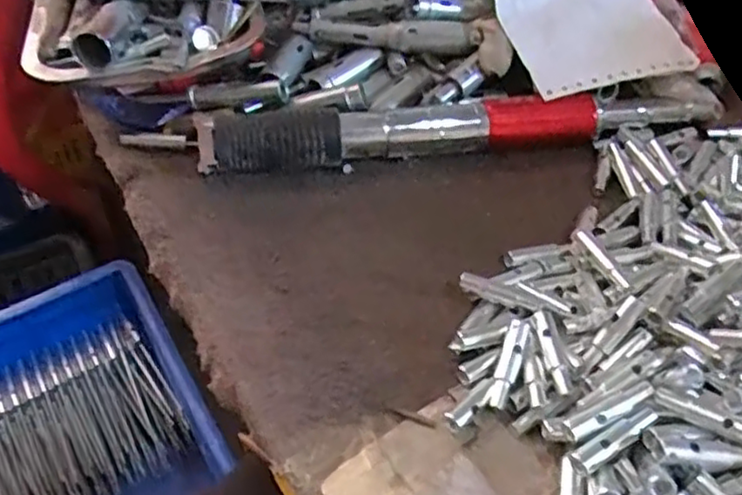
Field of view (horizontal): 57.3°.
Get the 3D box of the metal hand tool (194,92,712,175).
[{"bbox_3d":[0.059,-0.088,0.514,0.372,0.031,0.038,-4,47,-2],"label":"metal hand tool"}]

